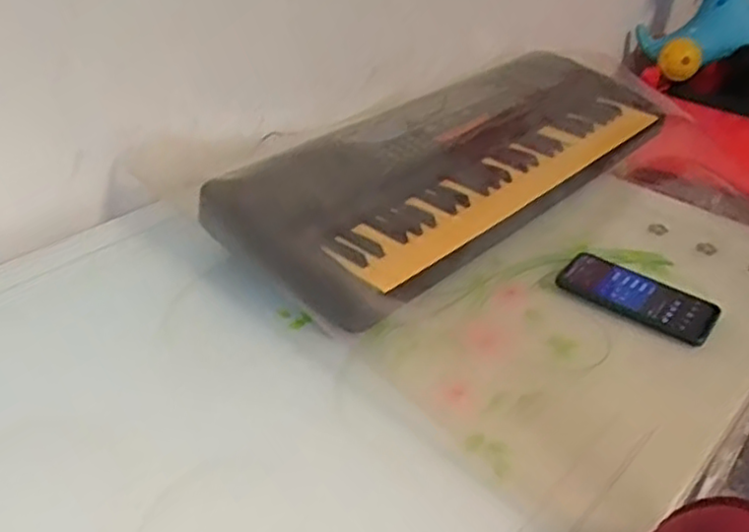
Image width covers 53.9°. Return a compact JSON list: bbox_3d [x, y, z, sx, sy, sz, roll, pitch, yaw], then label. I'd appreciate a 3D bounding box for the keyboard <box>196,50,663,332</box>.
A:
[{"bbox_3d":[0.127,-0.148,0.964,0.247,0.086,0.704,29,43,31],"label":"keyboard"}]

